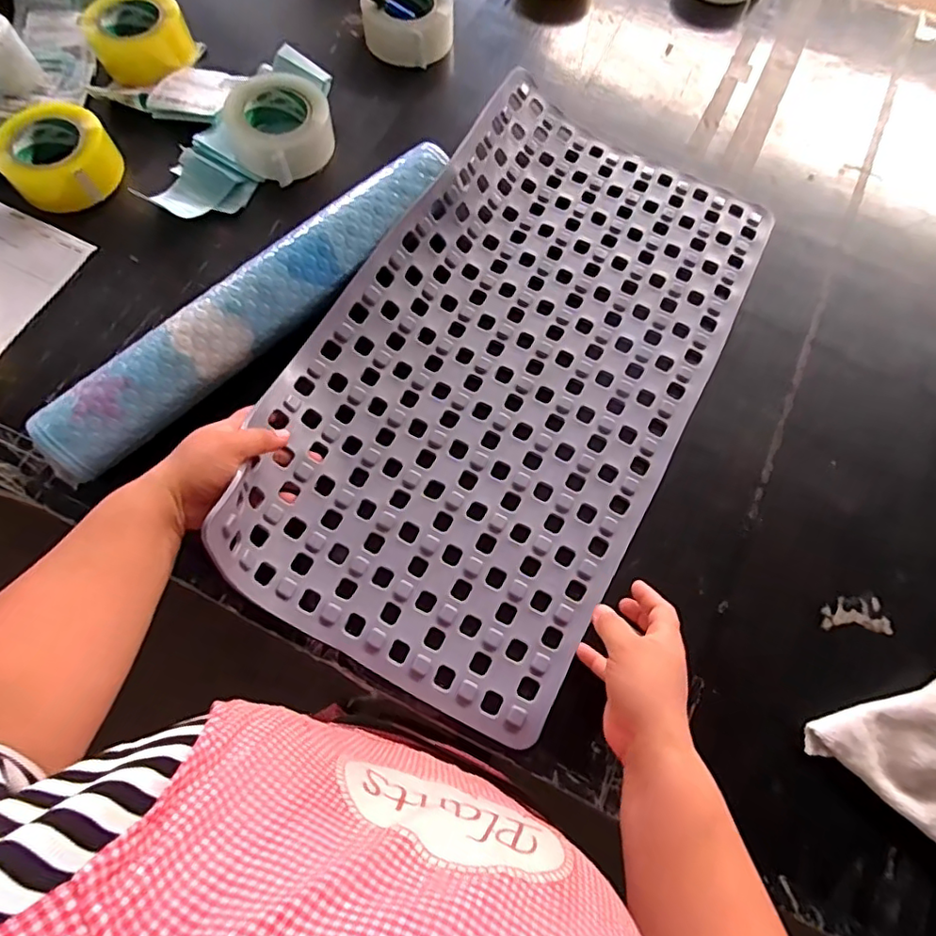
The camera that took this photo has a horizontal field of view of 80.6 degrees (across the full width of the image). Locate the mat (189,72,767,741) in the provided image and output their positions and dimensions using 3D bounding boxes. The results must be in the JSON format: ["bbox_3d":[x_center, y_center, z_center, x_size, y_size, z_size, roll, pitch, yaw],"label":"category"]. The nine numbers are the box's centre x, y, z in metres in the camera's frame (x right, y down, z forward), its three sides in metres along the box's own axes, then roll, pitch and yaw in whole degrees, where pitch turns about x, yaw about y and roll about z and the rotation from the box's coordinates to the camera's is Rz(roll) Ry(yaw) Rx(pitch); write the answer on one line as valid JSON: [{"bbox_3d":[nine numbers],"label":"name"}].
[{"bbox_3d":[0.053,-0.118,0.579,0.372,0.052,0.668,29,72,7],"label":"mat"}]

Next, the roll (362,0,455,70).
[{"bbox_3d":[-0.083,-0.617,0.763,0.126,0.050,0.124,-4,70,-3],"label":"roll"}]

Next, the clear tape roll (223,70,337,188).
[{"bbox_3d":[-0.231,-0.422,0.685,0.118,0.059,0.117,33,73,10],"label":"clear tape roll"}]

